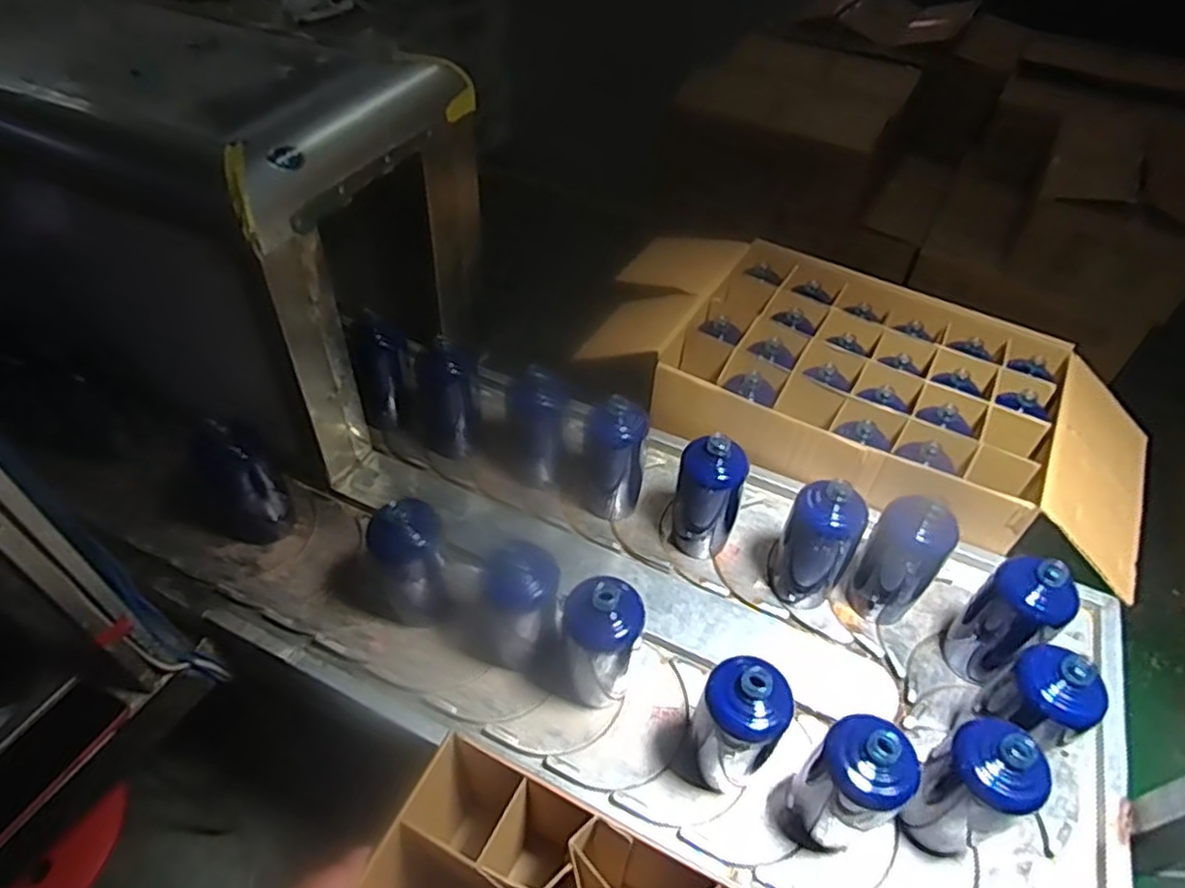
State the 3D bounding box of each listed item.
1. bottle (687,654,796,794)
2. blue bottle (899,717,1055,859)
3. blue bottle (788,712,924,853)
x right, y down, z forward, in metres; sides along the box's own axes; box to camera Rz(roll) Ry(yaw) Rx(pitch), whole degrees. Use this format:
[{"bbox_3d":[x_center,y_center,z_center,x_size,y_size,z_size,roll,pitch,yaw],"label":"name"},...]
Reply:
[{"bbox_3d":[0.142,0.279,0.701,0.077,0.182,0.071,0,48,0],"label":"bottle"},{"bbox_3d":[0.354,0.329,0.671,0.070,0.191,0.082,-21,51,-19],"label":"blue bottle"},{"bbox_3d":[0.243,0.323,0.669,0.072,0.191,0.081,-25,53,-22],"label":"blue bottle"}]

